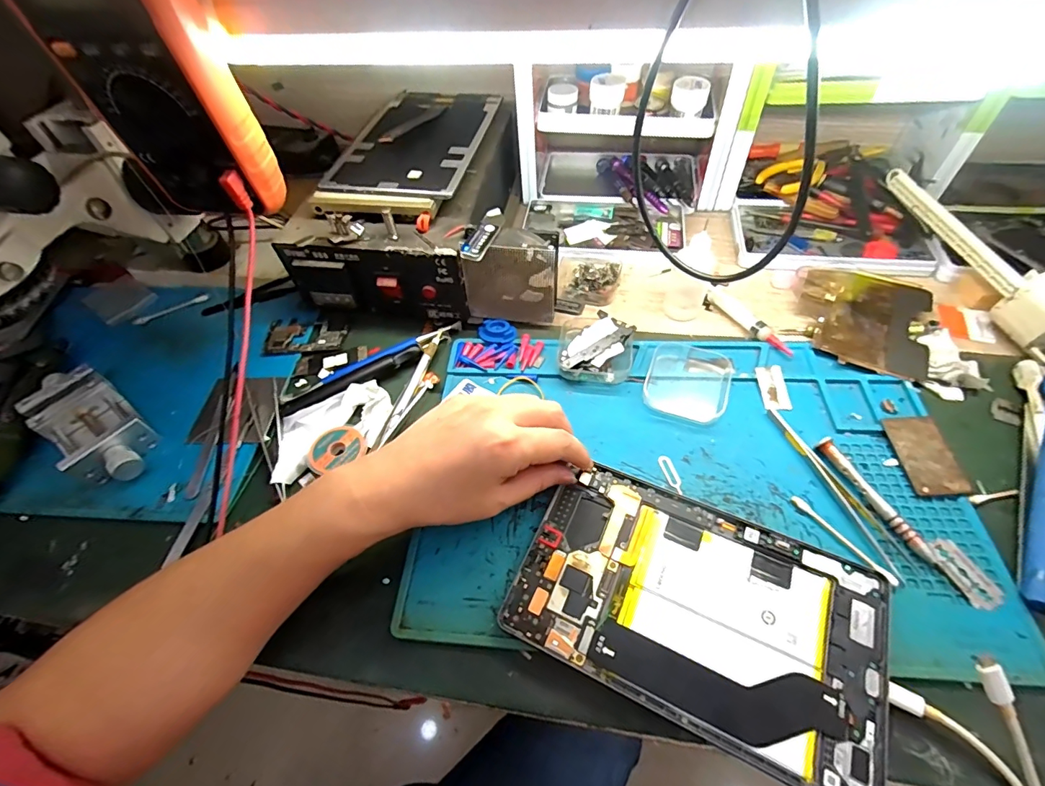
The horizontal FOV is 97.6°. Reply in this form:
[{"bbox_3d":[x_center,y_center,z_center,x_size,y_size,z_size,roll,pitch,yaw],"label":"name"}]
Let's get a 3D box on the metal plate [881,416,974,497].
[{"bbox_3d":[0.290,0.045,0.330,0.036,0.004,0.060,-5,56,7],"label":"metal plate"}]

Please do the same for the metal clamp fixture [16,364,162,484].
[{"bbox_3d":[-0.354,0.027,0.376,0.136,0.033,0.059,30,61,23],"label":"metal clamp fixture"}]

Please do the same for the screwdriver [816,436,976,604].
[{"bbox_3d":[0.242,0.079,0.303,0.010,0.013,0.116,-23,56,-12],"label":"screwdriver"}]

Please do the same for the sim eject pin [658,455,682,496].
[{"bbox_3d":[0.109,0.059,0.334,0.009,0.004,0.032,-14,53,-8],"label":"sim eject pin"}]

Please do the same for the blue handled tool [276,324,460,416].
[{"bbox_3d":[-0.134,-0.023,0.409,0.161,0.011,0.029,-27,57,-15],"label":"blue handled tool"}]

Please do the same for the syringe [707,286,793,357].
[{"bbox_3d":[0.205,-0.065,0.414,0.013,0.011,0.091,-30,58,-17],"label":"syringe"}]

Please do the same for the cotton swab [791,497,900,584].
[{"bbox_3d":[0.208,0.094,0.297,0.009,0.007,0.070,-27,56,-18],"label":"cotton swab"}]

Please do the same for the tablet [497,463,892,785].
[{"bbox_3d":[0.104,0.128,0.280,0.204,0.009,0.126,20,56,17],"label":"tablet"}]

